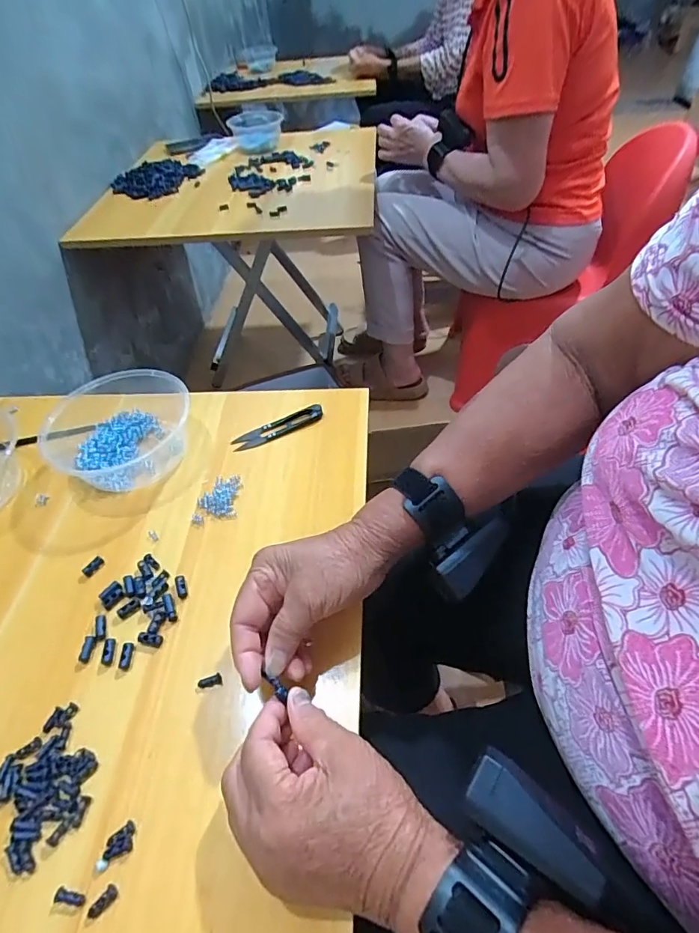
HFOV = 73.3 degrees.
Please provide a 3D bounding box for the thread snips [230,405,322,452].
[{"bbox_3d":[-0.078,-0.043,0.513,0.101,0.013,0.023,-24,52,-15],"label":"thread snips"}]

